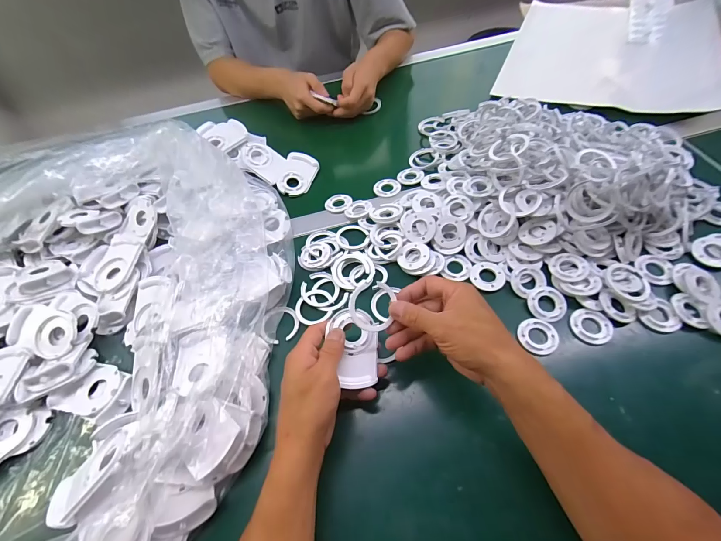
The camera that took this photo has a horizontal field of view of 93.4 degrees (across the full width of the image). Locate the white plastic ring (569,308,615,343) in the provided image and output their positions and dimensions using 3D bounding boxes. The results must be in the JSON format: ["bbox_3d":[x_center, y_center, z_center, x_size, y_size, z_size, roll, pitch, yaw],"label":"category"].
[{"bbox_3d":[0.270,0.064,0.397,0.040,0.008,0.044,-3,55,5],"label":"white plastic ring"}]

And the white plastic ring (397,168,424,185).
[{"bbox_3d":[0.085,-0.159,0.571,0.043,0.009,0.039,3,56,9],"label":"white plastic ring"}]

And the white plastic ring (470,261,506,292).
[{"bbox_3d":[0.167,0.006,0.446,0.043,0.005,0.043,-3,55,5],"label":"white plastic ring"}]

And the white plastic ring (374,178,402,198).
[{"bbox_3d":[0.046,-0.138,0.563,0.044,0.009,0.043,-3,55,5],"label":"white plastic ring"}]

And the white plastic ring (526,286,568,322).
[{"bbox_3d":[0.229,0.040,0.415,0.043,0.007,0.044,-3,55,5],"label":"white plastic ring"}]

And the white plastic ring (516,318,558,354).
[{"bbox_3d":[0.208,0.076,0.397,0.043,0.004,0.043,-3,55,5],"label":"white plastic ring"}]

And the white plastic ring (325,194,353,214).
[{"bbox_3d":[-0.037,-0.110,0.552,0.039,0.009,0.044,23,61,21],"label":"white plastic ring"}]

